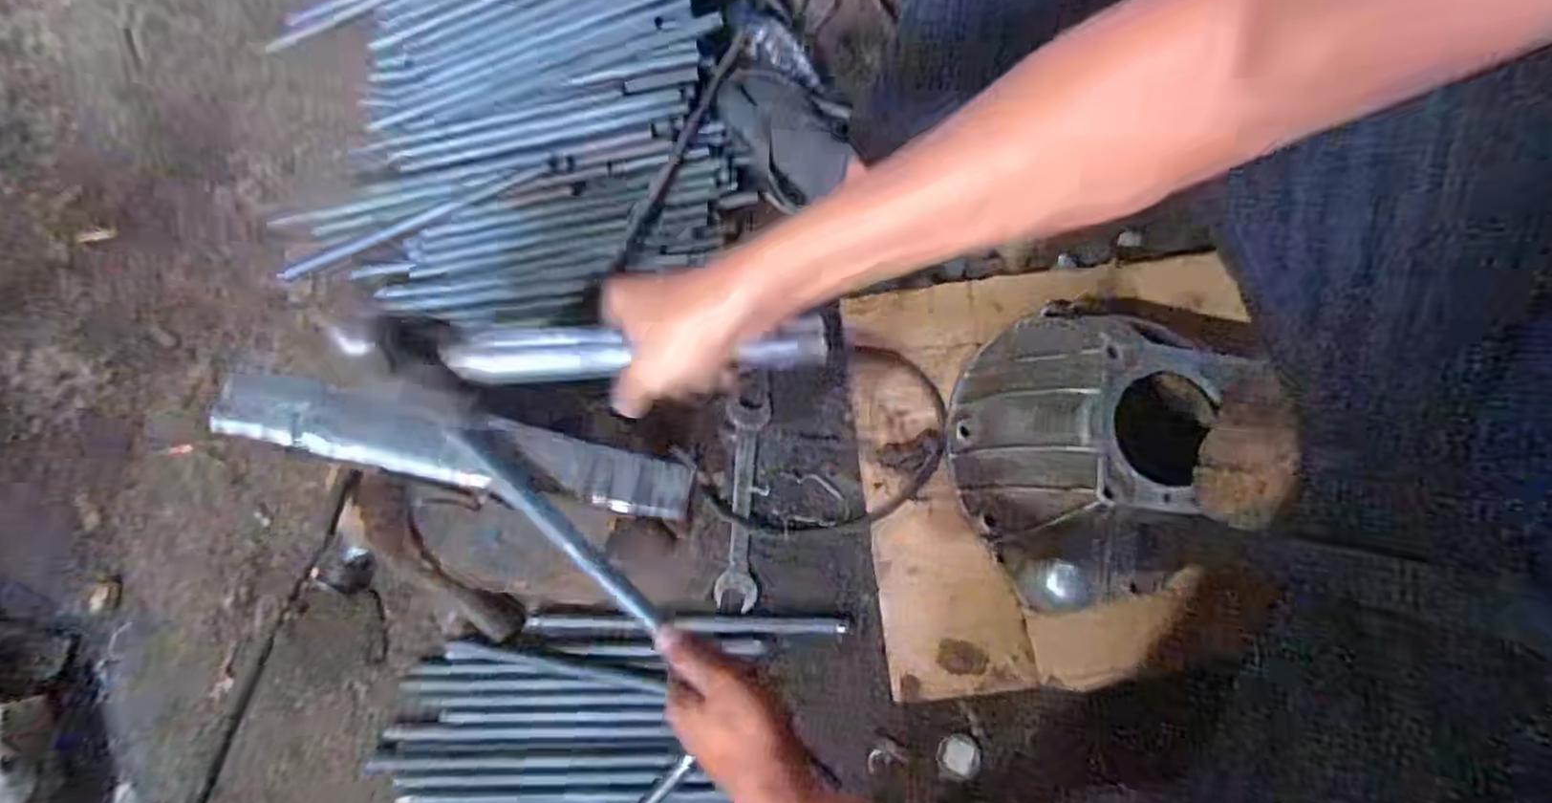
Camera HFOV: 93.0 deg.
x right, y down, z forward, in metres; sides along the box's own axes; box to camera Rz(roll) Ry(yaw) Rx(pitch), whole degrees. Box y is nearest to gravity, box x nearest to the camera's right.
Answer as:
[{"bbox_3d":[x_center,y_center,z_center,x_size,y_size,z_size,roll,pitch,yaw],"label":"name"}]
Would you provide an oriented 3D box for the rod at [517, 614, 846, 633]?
[{"bbox_3d":[-0.091,0.235,0.781,0.336,0.019,0.018,0,76,1],"label":"rod"}]

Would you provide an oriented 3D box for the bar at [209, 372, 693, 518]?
[{"bbox_3d":[-0.207,0.030,0.488,0.301,0.019,0.046,13,73,-6],"label":"bar"}]

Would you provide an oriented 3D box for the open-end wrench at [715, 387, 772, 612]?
[{"bbox_3d":[-0.036,0.103,0.814,0.045,0.019,0.237,3,76,2],"label":"open-end wrench"}]

